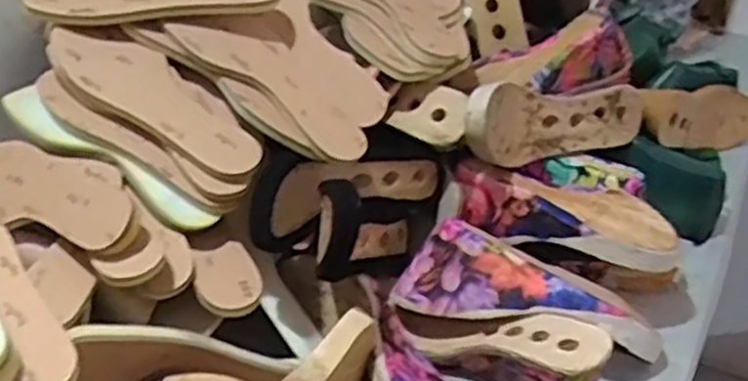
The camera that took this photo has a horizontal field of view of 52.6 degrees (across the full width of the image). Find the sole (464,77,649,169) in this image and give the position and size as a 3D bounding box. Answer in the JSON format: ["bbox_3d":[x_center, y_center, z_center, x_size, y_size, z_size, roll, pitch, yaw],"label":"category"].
[{"bbox_3d":[0.177,-0.072,0.768,0.238,0.080,0.068,-6,35,-30],"label":"sole"}]

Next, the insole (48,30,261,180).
[{"bbox_3d":[-0.190,-0.084,0.676,0.227,0.026,0.080,33,47,16],"label":"insole"}]

